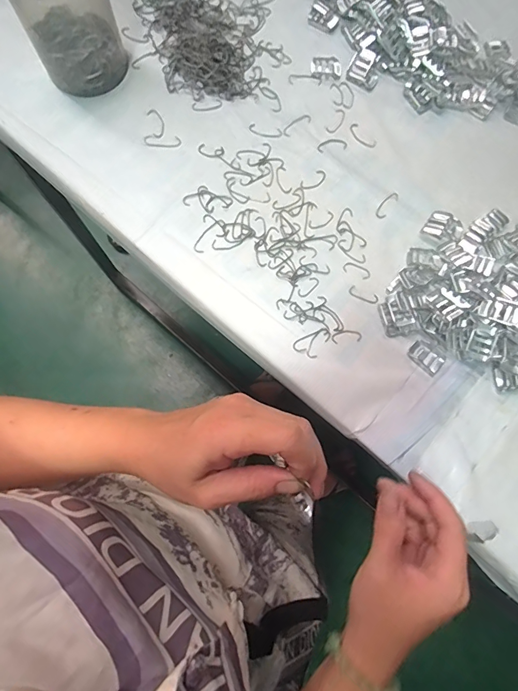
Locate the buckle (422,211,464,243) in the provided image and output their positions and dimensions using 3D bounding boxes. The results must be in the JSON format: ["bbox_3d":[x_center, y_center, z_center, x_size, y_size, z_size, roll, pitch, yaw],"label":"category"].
[{"bbox_3d":[0.218,-0.139,0.480,0.044,0.014,0.034,25,78,4],"label":"buckle"}]

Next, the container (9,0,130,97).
[{"bbox_3d":[-0.217,-0.376,0.464,0.104,0.136,0.106,-21,79,-6],"label":"container"}]

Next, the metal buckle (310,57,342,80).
[{"bbox_3d":[0.087,-0.358,0.531,0.040,0.004,0.028,10,77,1],"label":"metal buckle"}]

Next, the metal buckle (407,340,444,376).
[{"bbox_3d":[0.182,0.014,0.452,0.038,0.004,0.023,41,79,7],"label":"metal buckle"}]

